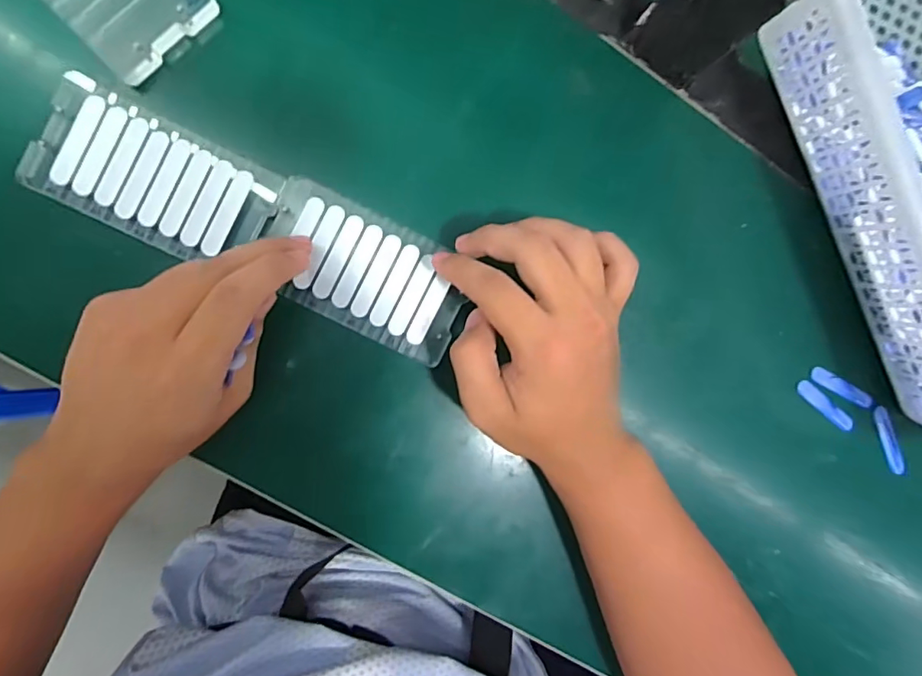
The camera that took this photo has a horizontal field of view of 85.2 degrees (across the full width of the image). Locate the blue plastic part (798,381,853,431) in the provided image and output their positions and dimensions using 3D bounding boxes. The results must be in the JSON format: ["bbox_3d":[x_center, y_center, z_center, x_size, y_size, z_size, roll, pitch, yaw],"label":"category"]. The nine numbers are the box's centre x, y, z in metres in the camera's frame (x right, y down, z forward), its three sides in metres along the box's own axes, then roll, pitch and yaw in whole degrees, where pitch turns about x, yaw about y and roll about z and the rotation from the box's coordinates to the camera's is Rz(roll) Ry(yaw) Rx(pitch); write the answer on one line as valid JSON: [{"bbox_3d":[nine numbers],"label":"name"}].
[{"bbox_3d":[0.254,0.048,0.348,0.053,0.011,0.009,37,87,-7],"label":"blue plastic part"}]

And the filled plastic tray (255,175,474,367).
[{"bbox_3d":[-0.055,-0.037,0.291,0.117,0.005,0.066,26,88,-7],"label":"filled plastic tray"}]

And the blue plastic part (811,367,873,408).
[{"bbox_3d":[0.266,0.035,0.350,0.048,0.009,0.010,29,88,-7],"label":"blue plastic part"}]

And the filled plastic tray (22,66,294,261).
[{"bbox_3d":[-0.167,-0.086,0.273,0.122,0.007,0.065,27,88,-7],"label":"filled plastic tray"}]

